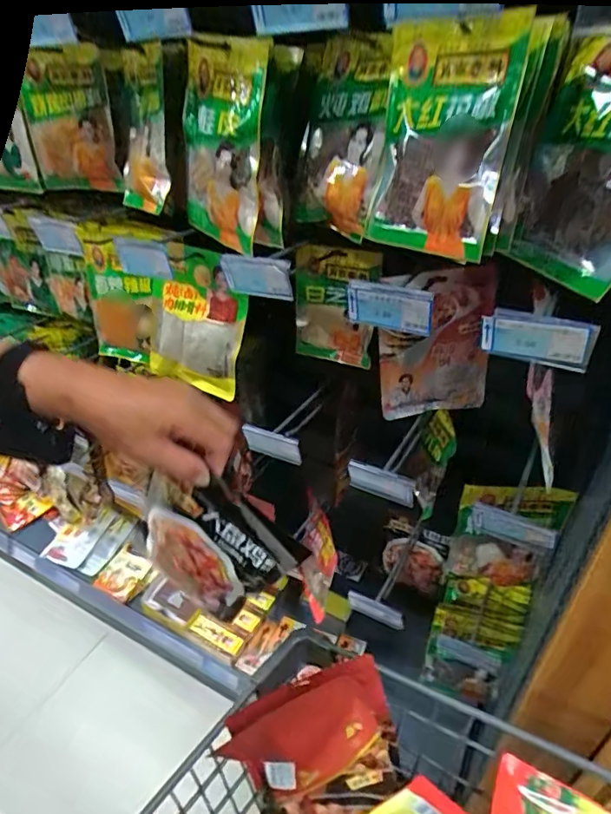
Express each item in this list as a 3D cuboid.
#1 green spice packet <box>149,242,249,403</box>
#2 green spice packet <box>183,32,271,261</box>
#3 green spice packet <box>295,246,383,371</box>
[{"bbox_3d":[-0.163,-0.124,0.733,0.158,0.202,0.026,18,28,18],"label":"green spice packet"},{"bbox_3d":[-0.102,-0.296,0.579,0.022,0.207,0.154,-17,41,-37],"label":"green spice packet"},{"bbox_3d":[0.042,-0.145,0.743,0.133,0.177,0.027,16,39,24],"label":"green spice packet"}]

